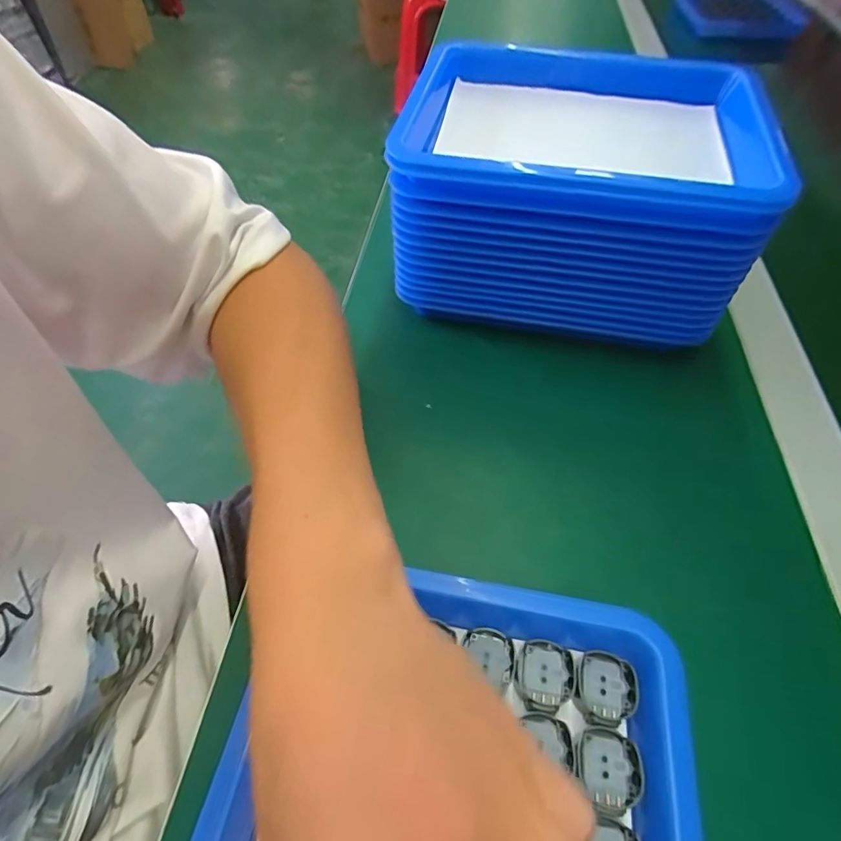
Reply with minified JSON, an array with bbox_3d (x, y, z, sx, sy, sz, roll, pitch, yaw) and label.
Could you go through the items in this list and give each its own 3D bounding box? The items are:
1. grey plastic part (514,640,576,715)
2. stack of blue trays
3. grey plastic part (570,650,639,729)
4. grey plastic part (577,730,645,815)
[{"bbox_3d":[0.055,0.113,0.225,0.025,0.004,0.028,13,51,8],"label":"grey plastic part"},{"bbox_3d":[0.105,-0.161,0.356,0.224,0.111,0.187,12,51,7],"label":"stack of blue trays"},{"bbox_3d":[0.080,0.116,0.220,0.025,0.007,0.029,16,52,11],"label":"grey plastic part"},{"bbox_3d":[0.075,0.138,0.201,0.023,0.007,0.027,4,51,1],"label":"grey plastic part"}]

